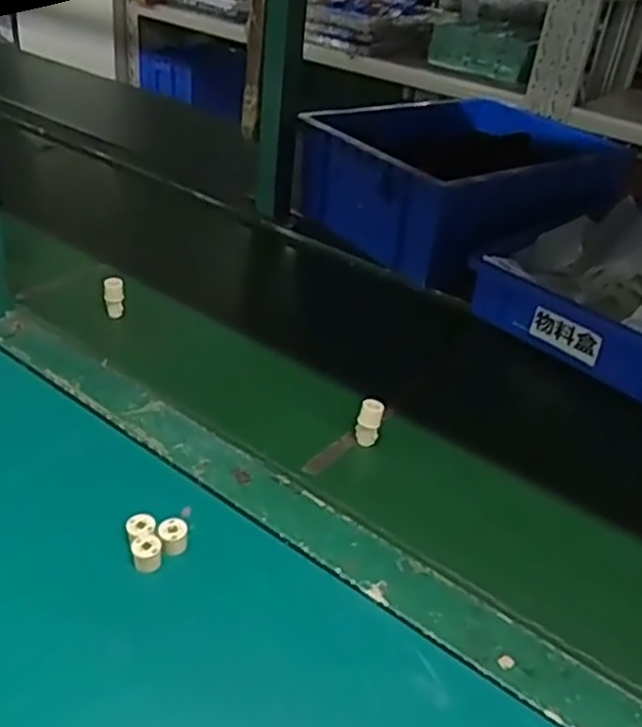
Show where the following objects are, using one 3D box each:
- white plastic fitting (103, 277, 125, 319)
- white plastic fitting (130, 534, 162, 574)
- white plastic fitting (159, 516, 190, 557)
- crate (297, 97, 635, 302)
[{"bbox_3d":[-0.224,-0.070,0.776,0.020,0.048,0.015,-2,34,-15],"label":"white plastic fitting"},{"bbox_3d":[-0.124,0.137,0.512,0.020,0.024,0.017,-2,34,-15],"label":"white plastic fitting"},{"bbox_3d":[-0.107,0.126,0.522,0.021,0.019,0.020,5,33,-3],"label":"white plastic fitting"},{"bbox_3d":[0.199,-0.246,0.996,0.355,0.146,0.320,-19,41,-35],"label":"crate"}]

